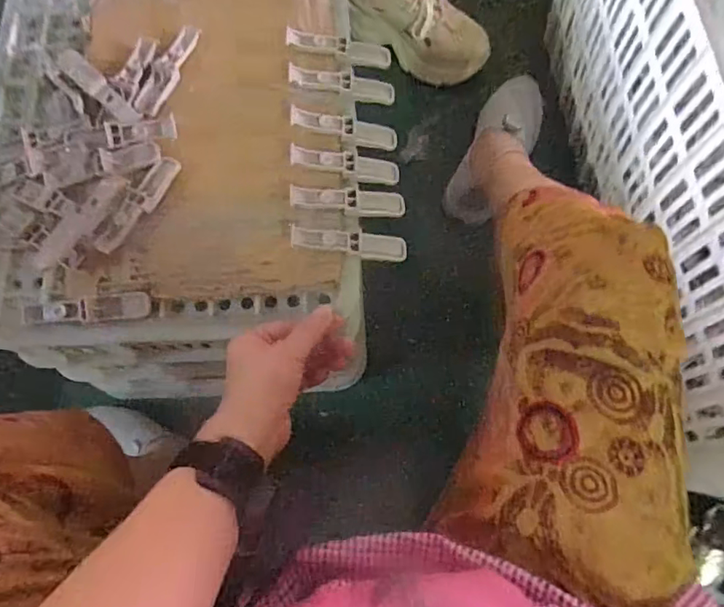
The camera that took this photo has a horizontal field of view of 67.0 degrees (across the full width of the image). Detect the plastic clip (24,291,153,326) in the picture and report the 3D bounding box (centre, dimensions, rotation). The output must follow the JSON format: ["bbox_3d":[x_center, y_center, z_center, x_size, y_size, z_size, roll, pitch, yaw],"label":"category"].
[{"bbox_3d":[-0.216,0.004,0.428,0.095,0.011,0.021,-8,72,-1],"label":"plastic clip"}]

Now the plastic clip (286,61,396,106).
[{"bbox_3d":[-0.016,-0.197,0.491,0.097,0.013,0.019,4,70,-20],"label":"plastic clip"}]

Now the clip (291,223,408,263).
[{"bbox_3d":[-0.009,-0.051,0.449,0.098,0.011,0.023,5,70,-23],"label":"clip"}]

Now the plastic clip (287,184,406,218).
[{"bbox_3d":[-0.010,-0.085,0.455,0.099,0.009,0.022,2,70,-20],"label":"plastic clip"}]

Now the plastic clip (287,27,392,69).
[{"bbox_3d":[-0.019,-0.237,0.502,0.097,0.015,0.025,4,70,-19],"label":"plastic clip"}]

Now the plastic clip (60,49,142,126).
[{"bbox_3d":[-0.226,-0.185,0.470,0.020,0.013,0.090,-43,76,-12],"label":"plastic clip"}]

